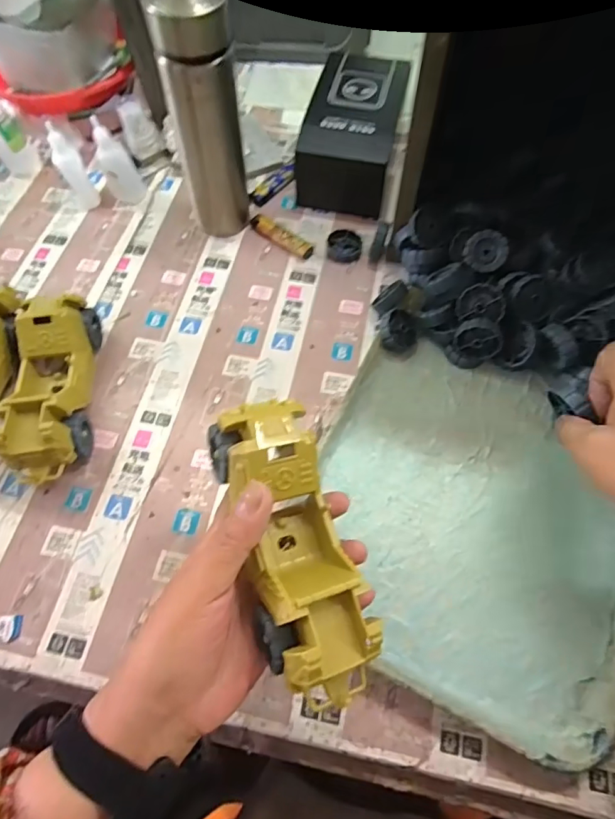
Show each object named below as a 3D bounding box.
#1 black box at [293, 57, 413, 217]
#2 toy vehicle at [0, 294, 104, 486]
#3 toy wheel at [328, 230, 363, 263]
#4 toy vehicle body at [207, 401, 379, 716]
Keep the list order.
[{"bbox_3d":[0.051,-0.305,0.544,0.096,0.079,0.174,12,64,8],"label":"black box"},{"bbox_3d":[-0.221,-0.018,0.421,0.061,0.063,0.171,-6,63,-1],"label":"toy vehicle"},{"bbox_3d":[0.040,-0.176,0.520,0.036,0.010,0.040,5,64,5],"label":"toy wheel"},{"bbox_3d":[-0.009,0.078,0.282,0.059,0.052,0.168,-16,73,-6],"label":"toy vehicle body"}]

